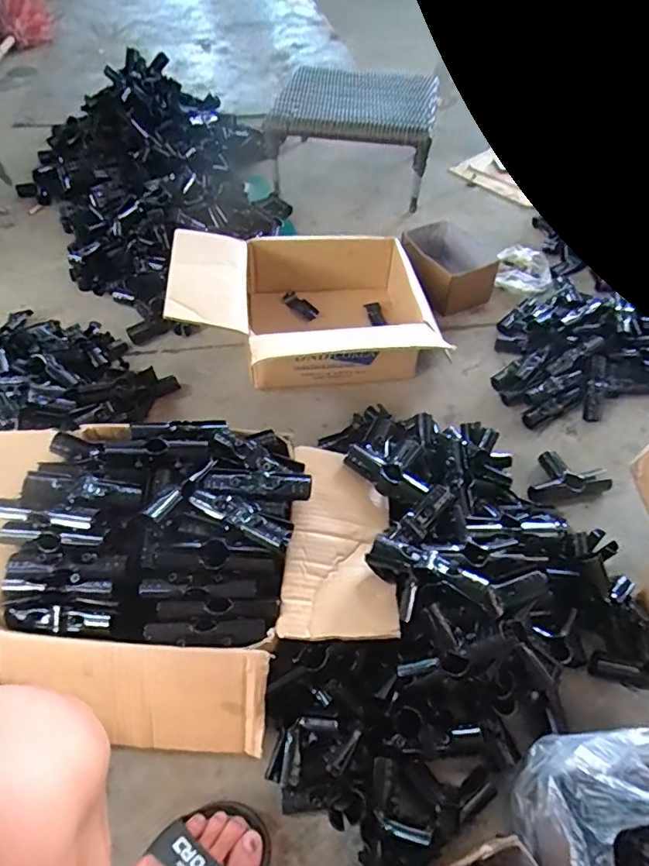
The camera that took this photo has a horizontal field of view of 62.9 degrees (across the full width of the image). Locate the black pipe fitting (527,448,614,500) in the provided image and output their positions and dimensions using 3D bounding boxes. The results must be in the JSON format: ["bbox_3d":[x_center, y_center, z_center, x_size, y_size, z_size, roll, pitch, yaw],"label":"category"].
[{"bbox_3d":[0.389,0.070,0.871,0.142,0.029,0.083,-6,52,-6],"label":"black pipe fitting"}]

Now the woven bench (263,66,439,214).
[{"bbox_3d":[0.078,-0.814,1.417,0.413,0.176,0.360,10,52,6],"label":"woven bench"}]

